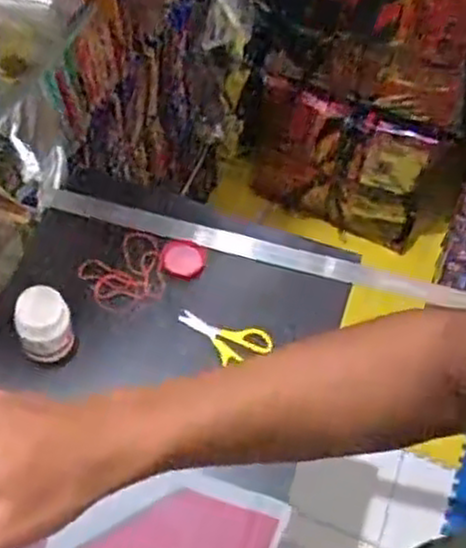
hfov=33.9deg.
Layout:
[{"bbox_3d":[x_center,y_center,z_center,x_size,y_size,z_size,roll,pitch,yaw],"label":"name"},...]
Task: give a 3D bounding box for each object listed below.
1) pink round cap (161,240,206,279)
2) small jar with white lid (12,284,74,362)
[{"bbox_3d":[-0.060,-0.020,0.949,0.053,0.011,0.055,2,58,-3],"label":"pink round cap"},{"bbox_3d":[-0.211,0.056,0.857,0.059,0.077,0.054,-8,59,-9],"label":"small jar with white lid"}]

